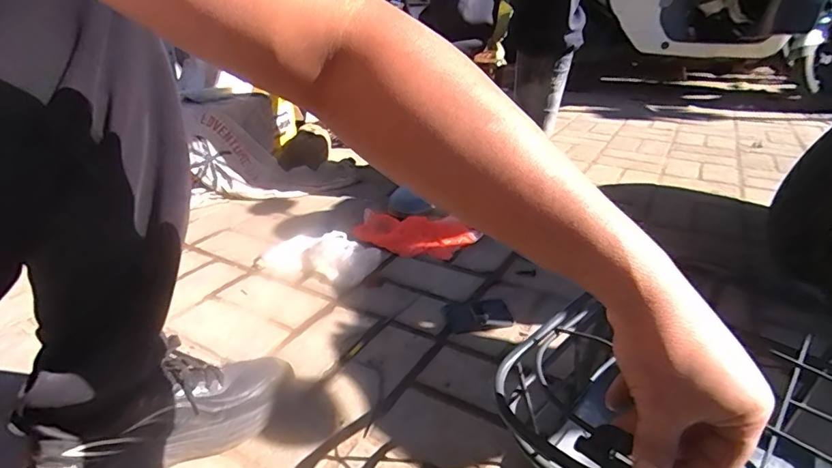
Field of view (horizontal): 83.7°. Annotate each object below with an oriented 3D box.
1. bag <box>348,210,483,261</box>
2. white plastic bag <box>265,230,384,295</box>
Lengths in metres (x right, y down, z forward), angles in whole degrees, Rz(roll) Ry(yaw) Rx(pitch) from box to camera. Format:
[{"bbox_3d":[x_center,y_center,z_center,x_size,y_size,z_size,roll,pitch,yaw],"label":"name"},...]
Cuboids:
[{"bbox_3d":[-0.011,-0.003,0.973,0.260,0.031,0.145,18,32,32],"label":"bag"},{"bbox_3d":[-0.185,0.040,0.875,0.227,0.044,0.106,12,29,24],"label":"white plastic bag"}]

